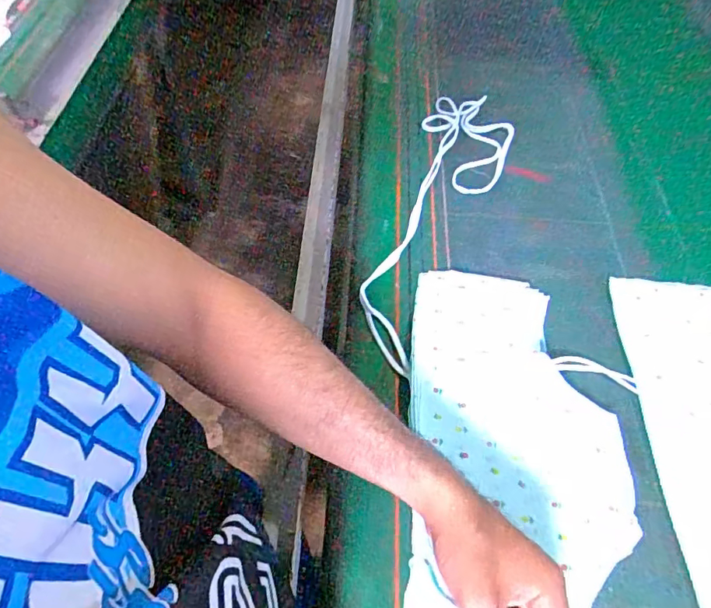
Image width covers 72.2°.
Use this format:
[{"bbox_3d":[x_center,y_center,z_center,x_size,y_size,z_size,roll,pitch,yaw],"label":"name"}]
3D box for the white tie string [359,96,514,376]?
[{"bbox_3d":[0.107,-0.126,0.641,0.129,0.028,0.477,19,59,10],"label":"white tie string"}]

